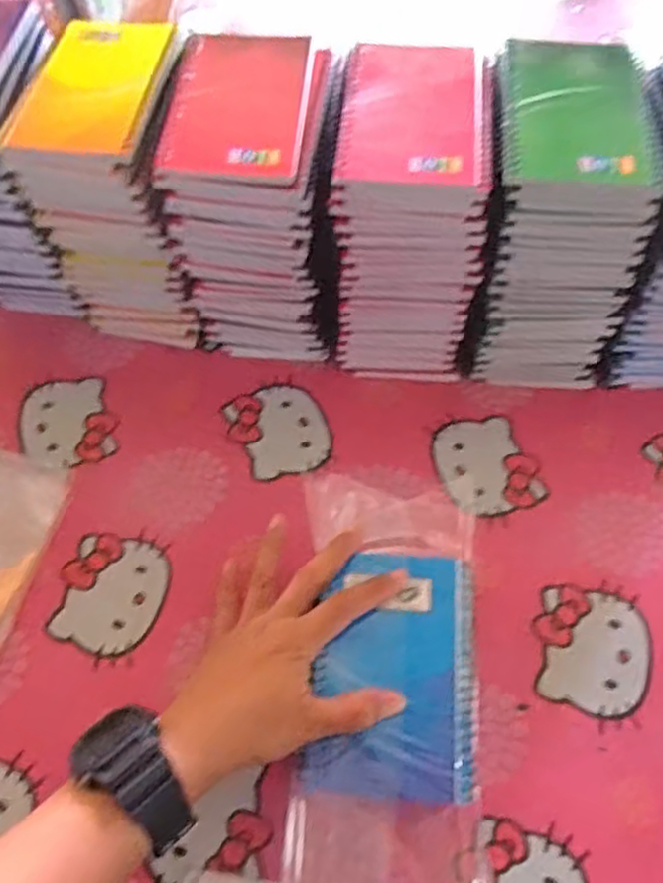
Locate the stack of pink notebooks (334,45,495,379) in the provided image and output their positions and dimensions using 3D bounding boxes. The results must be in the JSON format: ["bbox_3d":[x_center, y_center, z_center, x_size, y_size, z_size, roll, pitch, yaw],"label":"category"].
[{"bbox_3d":[0.052,-0.156,0.486,0.098,0.188,0.137,2,62,2],"label":"stack of pink notebooks"}]

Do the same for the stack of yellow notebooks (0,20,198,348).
[{"bbox_3d":[-0.155,-0.186,0.507,0.099,0.185,0.135,6,62,4],"label":"stack of yellow notebooks"}]

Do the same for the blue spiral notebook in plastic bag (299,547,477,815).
[{"bbox_3d":[0.037,0.128,0.379,0.090,0.014,0.129,4,62,3],"label":"blue spiral notebook in plastic bag"}]

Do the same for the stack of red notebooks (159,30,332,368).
[{"bbox_3d":[-0.049,-0.168,0.493,0.109,0.190,0.127,7,62,5],"label":"stack of red notebooks"}]

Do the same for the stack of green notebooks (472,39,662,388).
[{"bbox_3d":[0.154,-0.148,0.478,0.103,0.193,0.134,2,62,2],"label":"stack of green notebooks"}]

